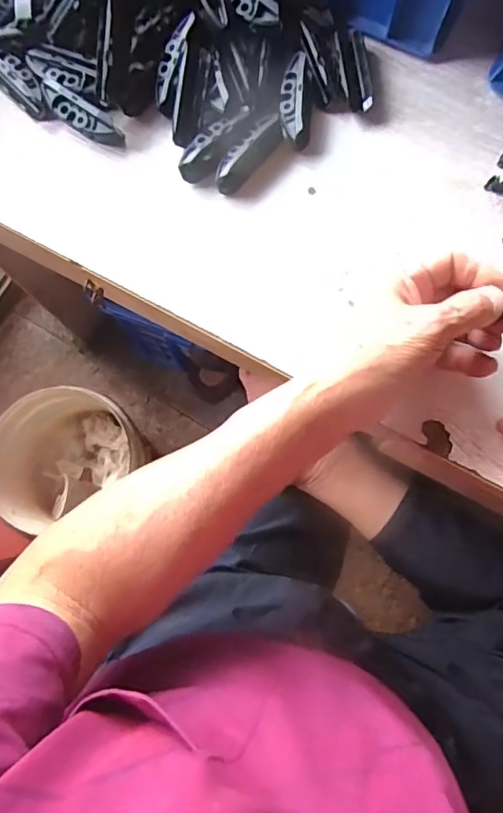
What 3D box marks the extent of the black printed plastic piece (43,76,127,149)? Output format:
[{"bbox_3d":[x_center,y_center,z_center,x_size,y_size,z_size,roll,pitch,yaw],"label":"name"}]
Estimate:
[{"bbox_3d":[-0.130,-0.224,0.386,0.072,0.017,0.020,34,82,-6],"label":"black printed plastic piece"}]

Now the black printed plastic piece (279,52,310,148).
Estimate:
[{"bbox_3d":[0.033,-0.234,0.386,0.024,0.021,0.067,1,92,2],"label":"black printed plastic piece"}]

